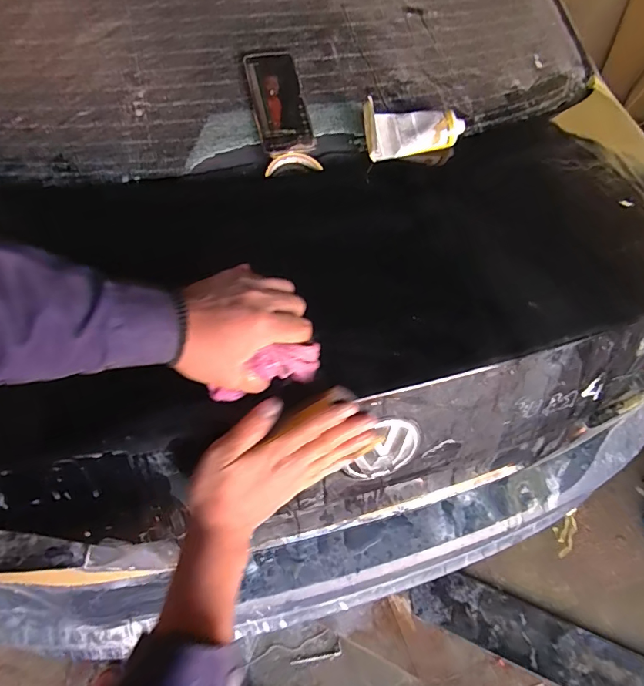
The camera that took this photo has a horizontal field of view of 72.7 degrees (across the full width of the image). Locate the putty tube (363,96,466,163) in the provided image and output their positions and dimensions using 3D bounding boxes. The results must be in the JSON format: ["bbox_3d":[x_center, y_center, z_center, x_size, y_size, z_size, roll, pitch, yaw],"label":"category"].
[{"bbox_3d":[0.137,-0.316,0.648,0.157,0.078,0.051,-9,22,-10],"label":"putty tube"}]

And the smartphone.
[{"bbox_3d":[-0.062,-0.351,0.638,0.077,0.014,0.171,-12,85,-15],"label":"smartphone"}]

